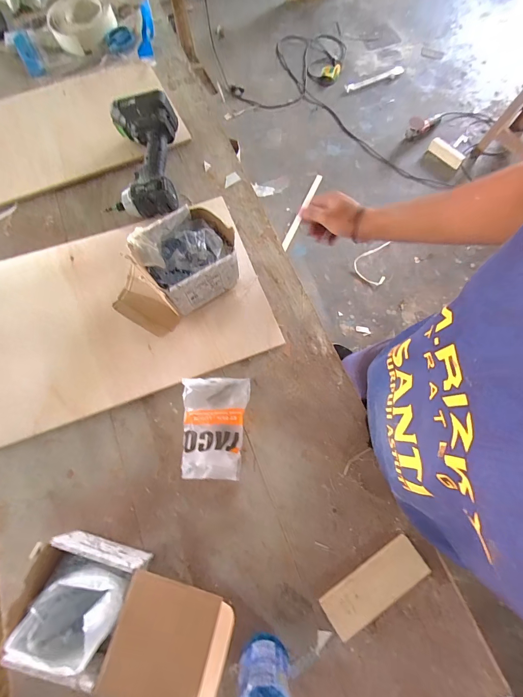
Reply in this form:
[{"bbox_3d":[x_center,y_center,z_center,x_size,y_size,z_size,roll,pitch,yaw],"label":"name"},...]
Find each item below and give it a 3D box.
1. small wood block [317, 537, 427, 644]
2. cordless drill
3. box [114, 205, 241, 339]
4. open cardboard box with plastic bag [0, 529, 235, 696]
[{"bbox_3d":[0.156,0.326,0.438,0.148,0.019,0.053,-30,73,-9],"label":"small wood block"},{"bbox_3d":[-0.242,-0.385,0.641,0.135,0.104,0.230,-2,71,0],"label":"cordless drill"},{"bbox_3d":[-0.152,-0.137,0.558,0.219,0.099,0.137,-34,74,-10],"label":"box"},{"bbox_3d":[-0.179,0.332,0.394,0.284,0.110,0.126,13,72,5],"label":"open cardboard box with plastic bag"}]

